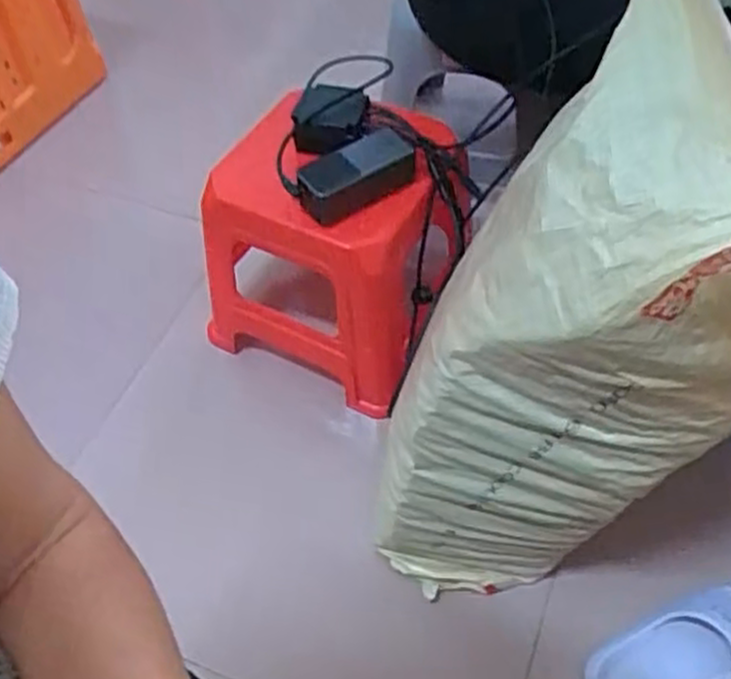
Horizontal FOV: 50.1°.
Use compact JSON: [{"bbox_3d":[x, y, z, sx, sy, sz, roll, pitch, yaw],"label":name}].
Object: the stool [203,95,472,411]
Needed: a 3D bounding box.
[{"bbox_3d":[-0.040,-0.111,0.972,0.281,0.307,0.227,18,56,16],"label":"stool"}]

